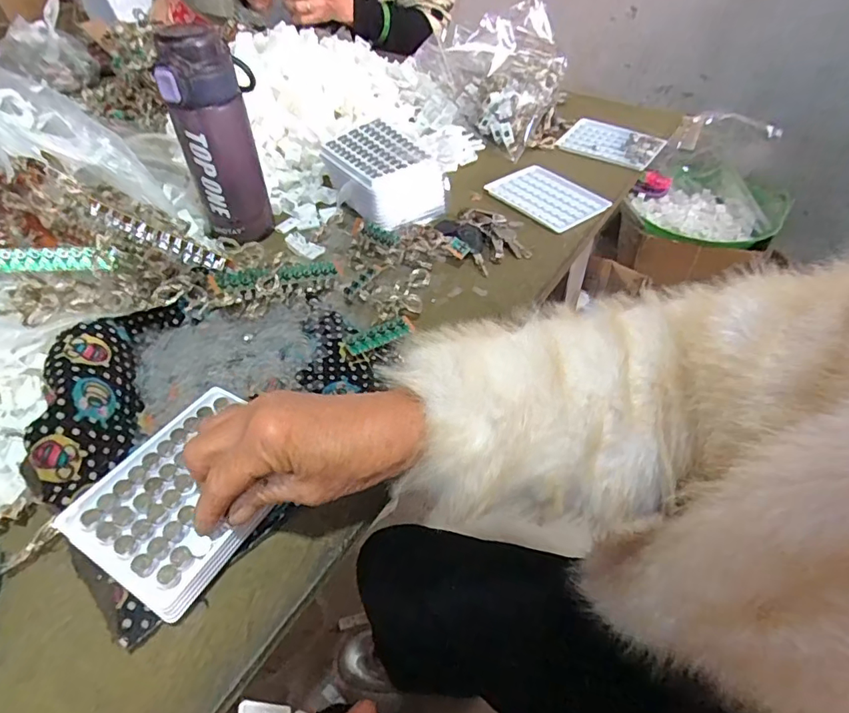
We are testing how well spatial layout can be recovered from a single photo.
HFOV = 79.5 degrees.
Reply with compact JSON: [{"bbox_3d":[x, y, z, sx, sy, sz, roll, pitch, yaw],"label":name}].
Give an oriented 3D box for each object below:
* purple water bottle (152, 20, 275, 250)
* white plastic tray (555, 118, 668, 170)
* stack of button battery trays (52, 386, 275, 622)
[{"bbox_3d":[-0.206,-0.220,0.526,0.081,0.194,0.068,-14,50,-14],"label":"purple water bottle"},{"bbox_3d":[0.263,-0.304,0.723,0.126,0.012,0.085,28,62,26],"label":"white plastic tray"},{"bbox_3d":[-0.151,0.086,0.334,0.097,0.020,0.126,27,53,18],"label":"stack of button battery trays"}]

